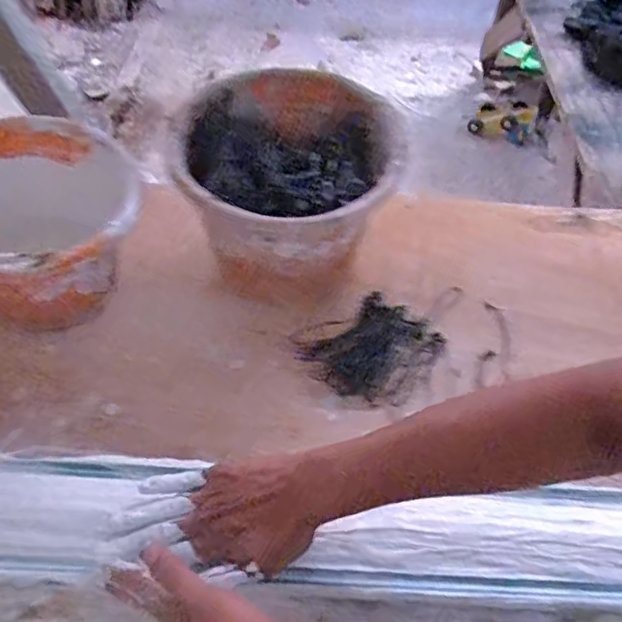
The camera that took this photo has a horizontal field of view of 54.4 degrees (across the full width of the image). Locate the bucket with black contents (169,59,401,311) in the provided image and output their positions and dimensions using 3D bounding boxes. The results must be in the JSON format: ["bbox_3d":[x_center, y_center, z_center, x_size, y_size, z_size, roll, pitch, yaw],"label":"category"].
[{"bbox_3d":[-0.031,-0.145,0.747,0.239,0.169,0.253,3,53,-3],"label":"bucket with black contents"}]

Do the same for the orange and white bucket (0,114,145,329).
[{"bbox_3d":[-0.316,-0.090,0.711,0.245,0.162,0.231,3,53,-3],"label":"orange and white bucket"}]

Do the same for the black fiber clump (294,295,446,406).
[{"bbox_3d":[0.075,0.045,0.727,0.133,0.021,0.137,30,56,17],"label":"black fiber clump"}]

